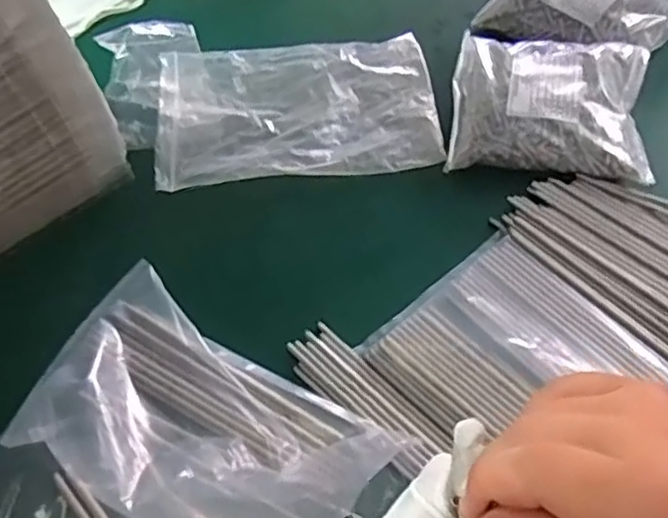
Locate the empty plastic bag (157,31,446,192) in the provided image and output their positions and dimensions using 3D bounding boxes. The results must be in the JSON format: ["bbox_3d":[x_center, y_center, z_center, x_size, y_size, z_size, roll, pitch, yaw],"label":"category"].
[{"bbox_3d":[-0.038,-0.164,0.763,0.290,0.026,0.181,-5,57,-2],"label":"empty plastic bag"}]

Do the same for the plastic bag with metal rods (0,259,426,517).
[{"bbox_3d":[-0.099,0.124,0.543,0.301,0.061,0.169,27,62,17],"label":"plastic bag with metal rods"}]

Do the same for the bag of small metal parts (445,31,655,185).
[{"bbox_3d":[0.221,-0.164,0.720,0.190,0.039,0.174,9,58,7],"label":"bag of small metal parts"}]

